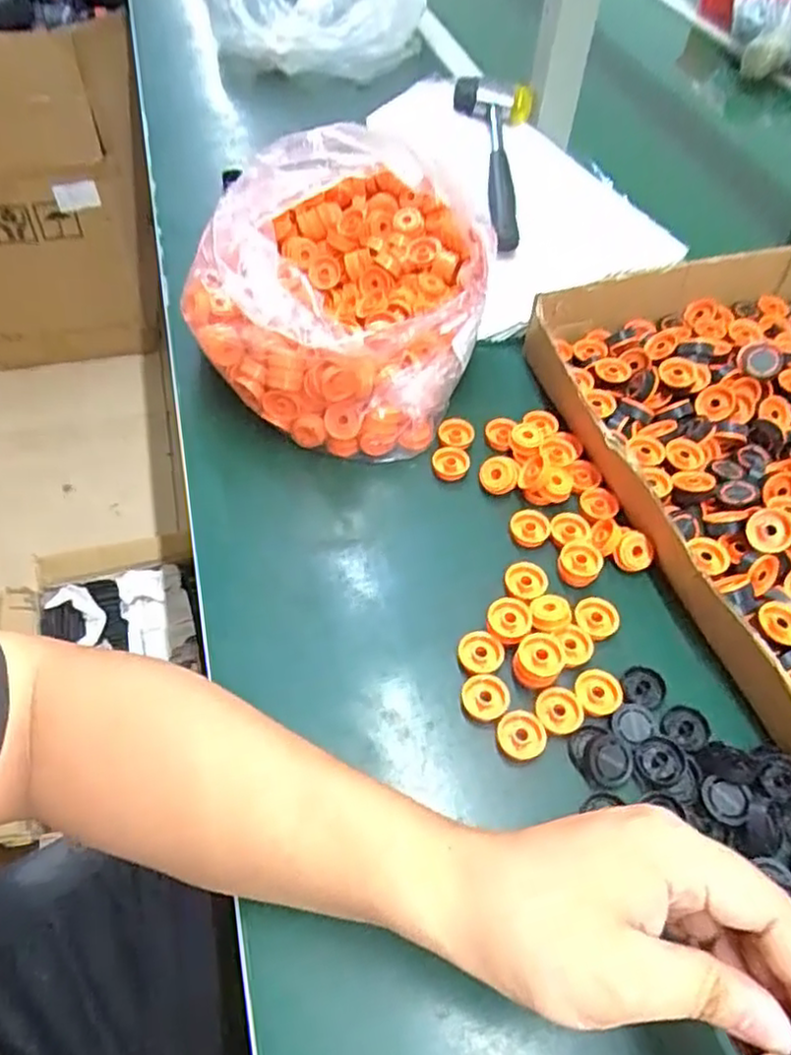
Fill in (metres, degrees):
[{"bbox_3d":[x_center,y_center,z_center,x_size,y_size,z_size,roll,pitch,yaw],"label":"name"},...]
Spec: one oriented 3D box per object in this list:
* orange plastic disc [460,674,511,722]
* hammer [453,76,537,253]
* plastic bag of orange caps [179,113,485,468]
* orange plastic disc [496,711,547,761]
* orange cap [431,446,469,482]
[{"bbox_3d":[0.051,0.096,0.389,0.026,0.005,0.025,1,53,-2],"label":"orange plastic disc"},{"bbox_3d":[0.091,-0.355,0.655,0.078,0.042,0.257,6,53,2],"label":"hammer"},{"bbox_3d":[-0.034,-0.192,0.506,0.193,0.164,0.230,9,54,6],"label":"plastic bag of orange caps"},{"bbox_3d":[0.069,0.113,0.377,0.025,0.006,0.024,1,53,-2],"label":"orange plastic disc"},{"bbox_3d":[0.040,-0.046,0.495,0.026,0.013,0.025,1,53,-2],"label":"orange cap"}]

